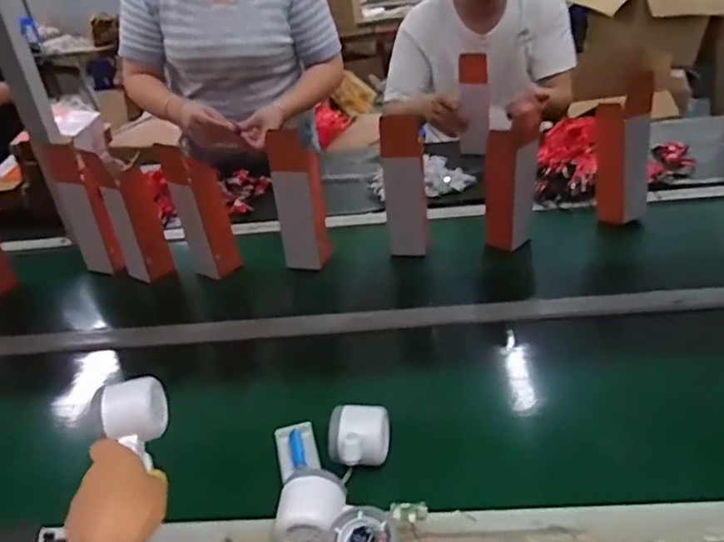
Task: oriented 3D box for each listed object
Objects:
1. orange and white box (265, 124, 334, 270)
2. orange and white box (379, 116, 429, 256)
[{"bbox_3d":[-0.102,-0.119,0.952,0.074,0.212,0.062,-6,30,2],"label":"orange and white box"},{"bbox_3d":[0.074,-0.149,0.966,0.069,0.221,0.074,-1,30,10],"label":"orange and white box"}]

